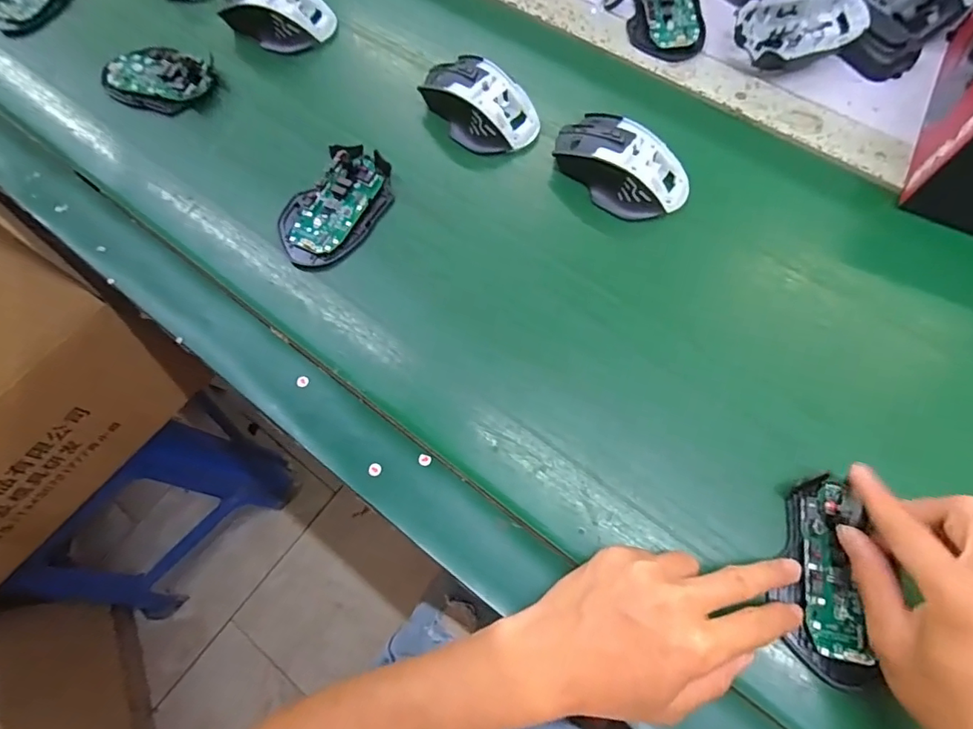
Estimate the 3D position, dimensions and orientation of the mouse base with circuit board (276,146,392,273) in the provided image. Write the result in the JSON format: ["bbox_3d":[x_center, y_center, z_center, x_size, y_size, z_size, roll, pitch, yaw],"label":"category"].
[{"bbox_3d":[-0.125,-0.132,0.423,0.070,0.019,0.114,33,73,14],"label":"mouse base with circuit board"}]

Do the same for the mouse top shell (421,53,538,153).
[{"bbox_3d":[-0.009,-0.237,0.452,0.071,0.035,0.118,-38,71,-12],"label":"mouse top shell"}]

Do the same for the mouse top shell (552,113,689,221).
[{"bbox_3d":[0.110,-0.166,0.421,0.113,0.034,0.062,41,75,16],"label":"mouse top shell"}]

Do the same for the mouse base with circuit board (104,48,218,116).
[{"bbox_3d":[-0.320,-0.279,0.490,0.107,0.017,0.064,14,69,8],"label":"mouse base with circuit board"}]

